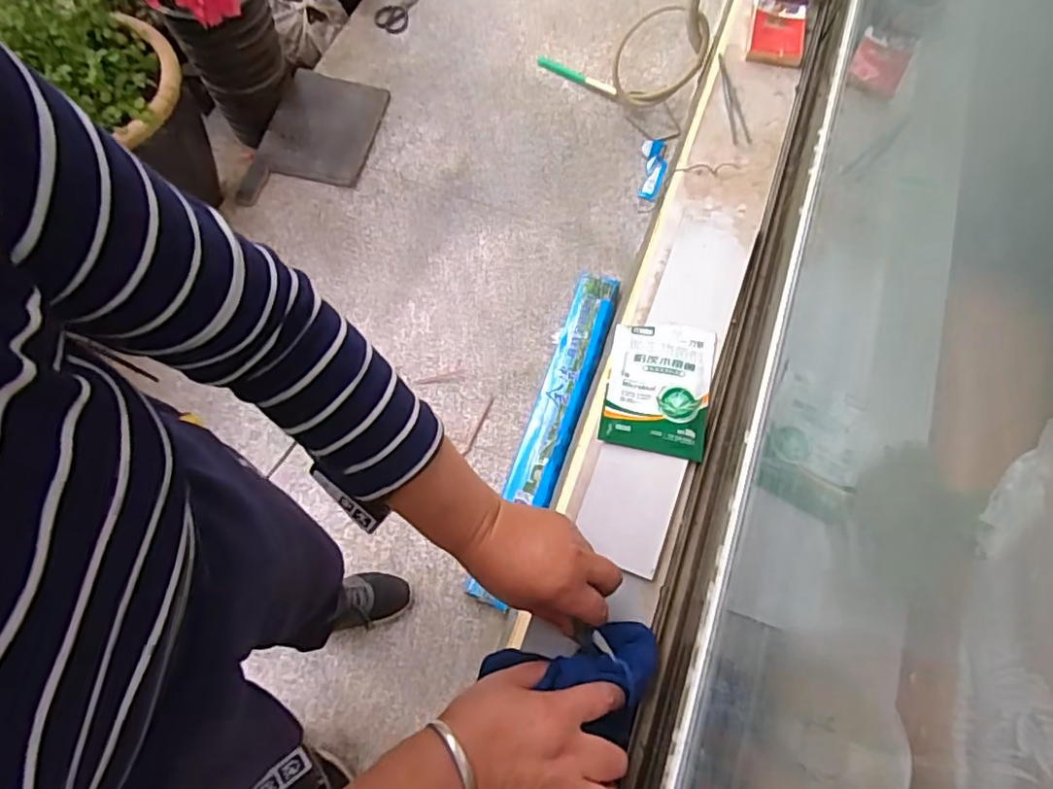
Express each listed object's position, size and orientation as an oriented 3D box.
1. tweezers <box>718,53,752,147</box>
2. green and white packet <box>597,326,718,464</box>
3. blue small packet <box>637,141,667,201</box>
[{"bbox_3d":[0.251,-0.357,0.736,0.023,0.014,0.139,0,68,-3],"label":"tweezers"},{"bbox_3d":[0.128,-0.009,0.586,0.097,0.006,0.132,12,68,2],"label":"green and white packet"},{"bbox_3d":[0.346,-0.616,1.660,0.064,0.016,0.194,8,68,1],"label":"blue small packet"}]

